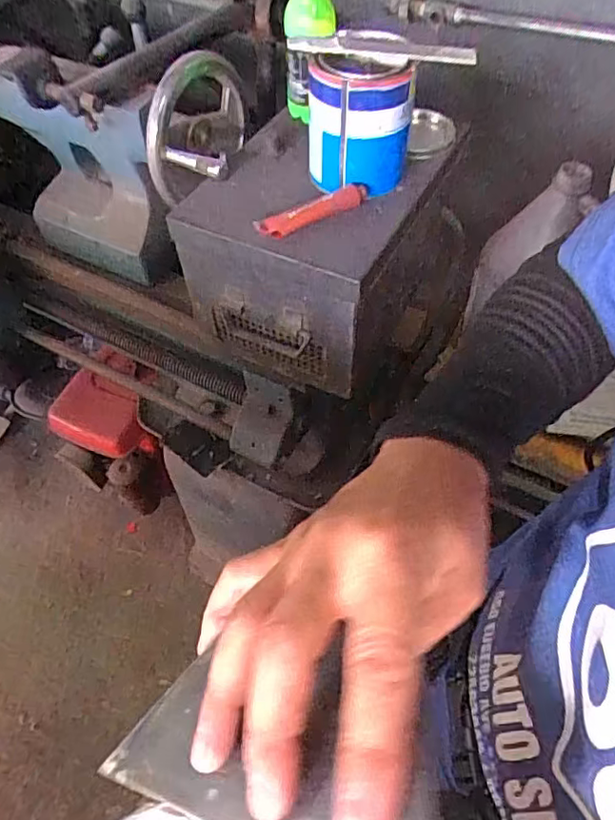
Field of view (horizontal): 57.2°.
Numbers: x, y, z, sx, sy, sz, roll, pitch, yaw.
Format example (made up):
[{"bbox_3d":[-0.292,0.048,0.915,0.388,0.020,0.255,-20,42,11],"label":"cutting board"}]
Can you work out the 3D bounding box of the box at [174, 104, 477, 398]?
[{"bbox_3d":[0.011,-0.192,0.682,0.210,0.189,0.236,22,58,18],"label":"box"}]

